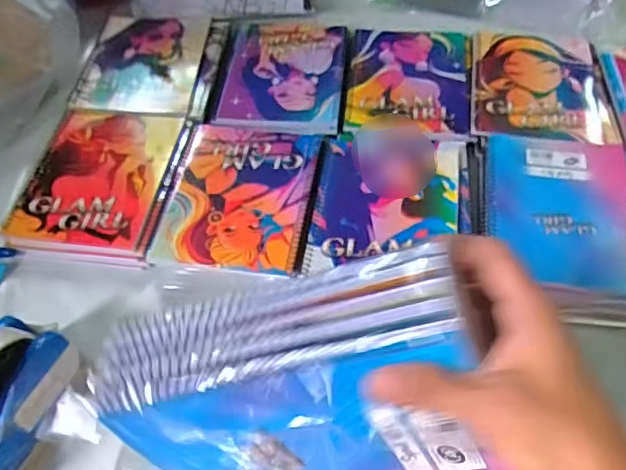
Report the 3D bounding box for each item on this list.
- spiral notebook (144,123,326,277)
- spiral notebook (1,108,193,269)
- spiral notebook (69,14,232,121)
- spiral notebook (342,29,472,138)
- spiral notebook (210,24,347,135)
[{"bbox_3d":[-0.078,-0.045,0.638,0.155,0.013,0.197,5,56,5],"label":"spiral notebook"},{"bbox_3d":[-0.239,-0.066,0.662,0.162,0.010,0.205,6,56,6],"label":"spiral notebook"},{"bbox_3d":[-0.210,-0.229,0.779,0.173,0.018,0.200,4,56,4],"label":"spiral notebook"},{"bbox_3d":[0.121,-0.198,0.740,0.154,0.013,0.201,4,56,5],"label":"spiral notebook"},{"bbox_3d":[-0.040,-0.214,0.764,0.158,0.009,0.212,2,56,3],"label":"spiral notebook"}]

